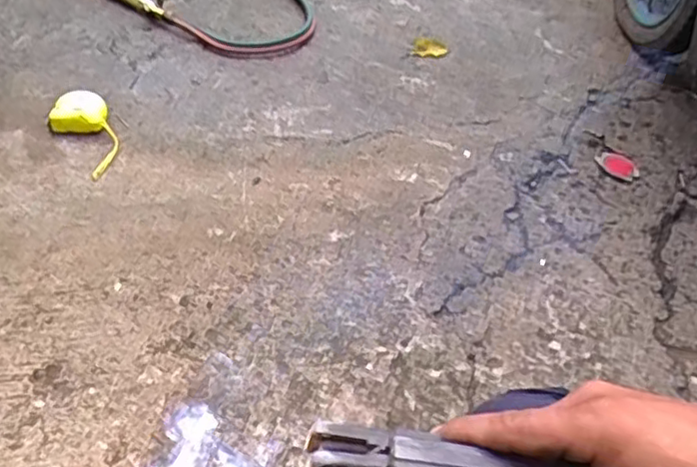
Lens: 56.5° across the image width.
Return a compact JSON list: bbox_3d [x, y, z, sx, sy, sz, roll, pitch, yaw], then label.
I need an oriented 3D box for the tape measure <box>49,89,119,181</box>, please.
[{"bbox_3d":[-0.431,-0.166,1.069,0.091,0.035,0.194,-23,51,-16],"label":"tape measure"}]

